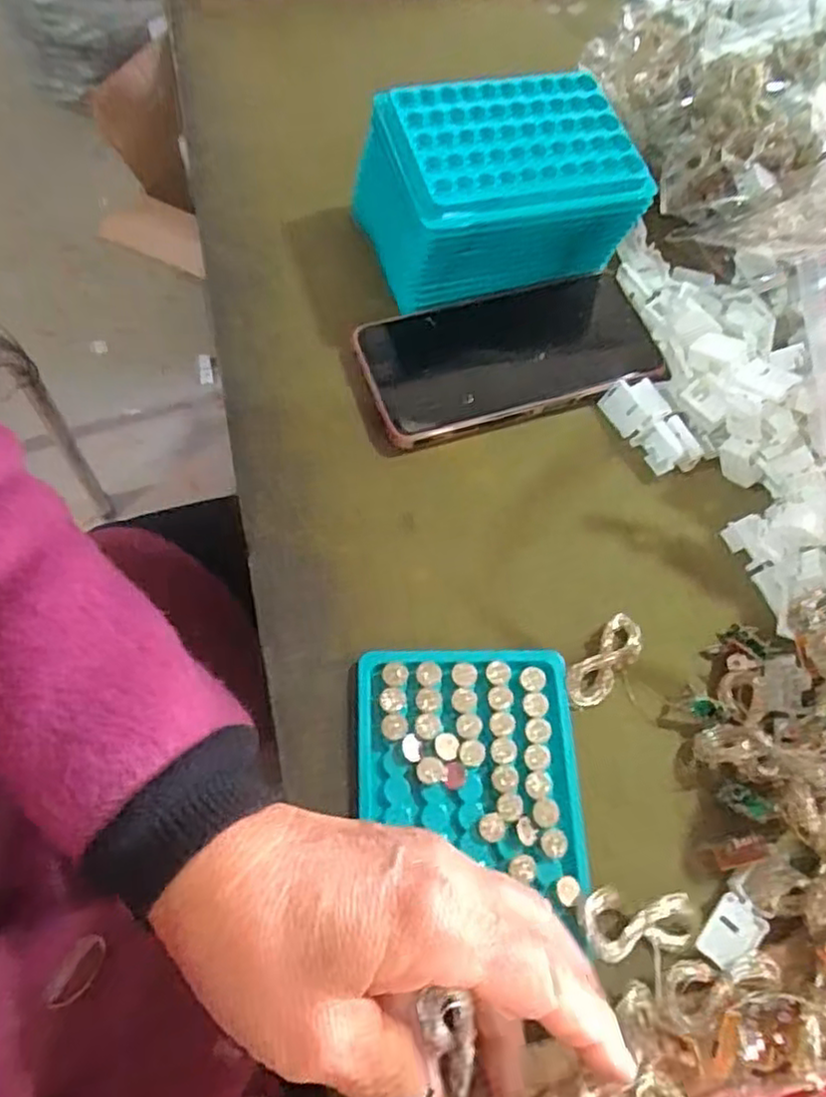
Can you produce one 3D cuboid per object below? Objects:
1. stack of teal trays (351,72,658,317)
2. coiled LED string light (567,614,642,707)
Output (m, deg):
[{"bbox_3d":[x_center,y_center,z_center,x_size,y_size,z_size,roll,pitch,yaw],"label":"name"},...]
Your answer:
[{"bbox_3d":[0.043,-0.196,0.390,0.140,0.076,0.087,-13,68,-12],"label":"stack of teal trays"},{"bbox_3d":[0.091,0.054,0.328,0.021,0.010,0.048,41,69,11],"label":"coiled LED string light"}]

